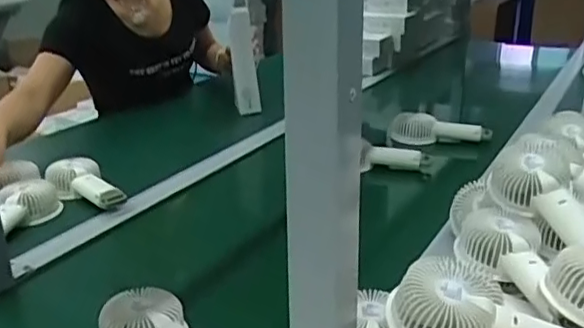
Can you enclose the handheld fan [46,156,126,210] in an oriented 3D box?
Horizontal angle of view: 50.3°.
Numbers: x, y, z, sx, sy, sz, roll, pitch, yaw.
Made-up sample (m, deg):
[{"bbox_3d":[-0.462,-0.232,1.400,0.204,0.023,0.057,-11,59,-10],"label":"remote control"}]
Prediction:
[{"bbox_3d":[-0.324,0.031,0.965,0.078,0.042,0.155,-17,26,-33],"label":"handheld fan"}]

